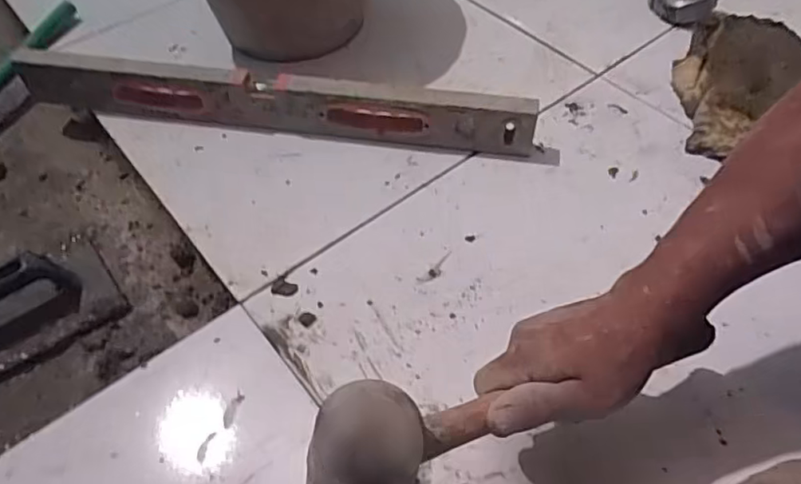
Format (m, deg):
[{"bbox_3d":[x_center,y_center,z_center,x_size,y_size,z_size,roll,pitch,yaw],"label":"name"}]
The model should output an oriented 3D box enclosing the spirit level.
[{"bbox_3d":[-0.147,-0.150,0.626,0.595,0.062,0.028,8,53,8],"label":"spirit level"}]

